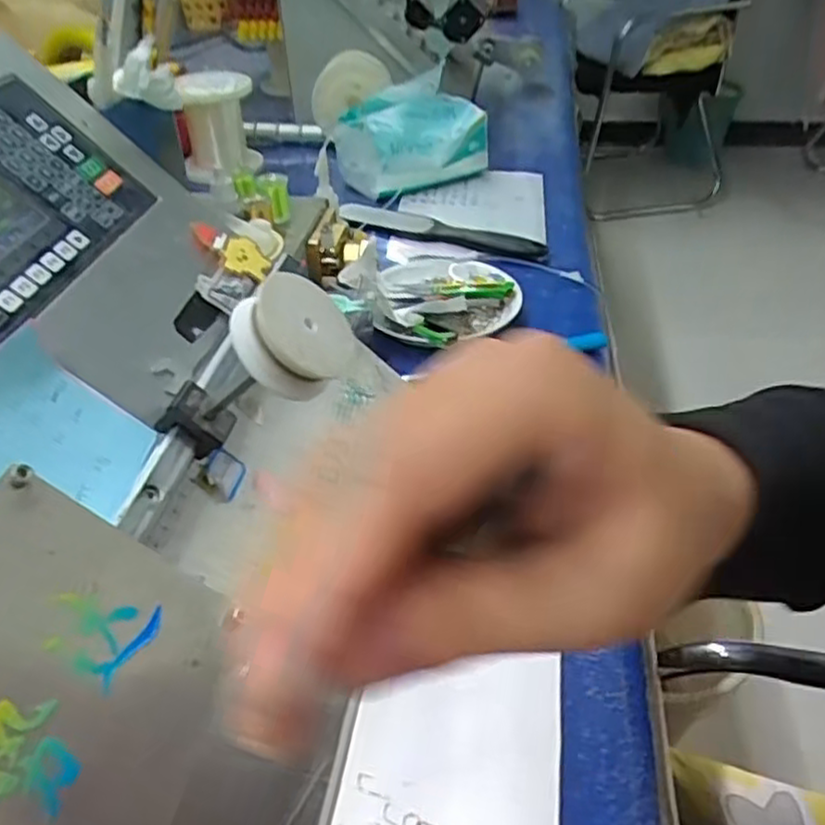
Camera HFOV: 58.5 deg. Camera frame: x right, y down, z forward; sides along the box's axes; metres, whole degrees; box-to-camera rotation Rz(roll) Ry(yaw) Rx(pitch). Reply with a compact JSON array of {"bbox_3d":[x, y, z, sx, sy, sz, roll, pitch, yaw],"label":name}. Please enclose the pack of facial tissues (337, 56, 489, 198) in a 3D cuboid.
[{"bbox_3d":[-0.001,-0.315,0.859,0.173,0.099,0.164,-2,39,0],"label":"pack of facial tissues"}]

